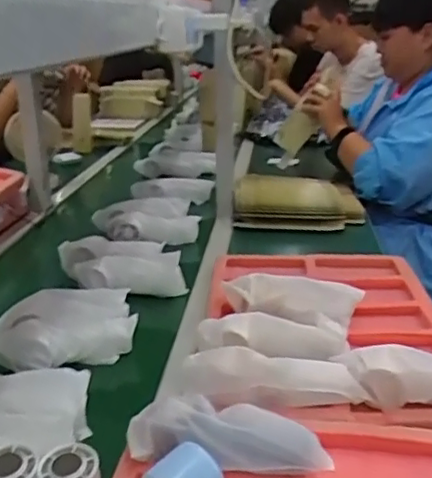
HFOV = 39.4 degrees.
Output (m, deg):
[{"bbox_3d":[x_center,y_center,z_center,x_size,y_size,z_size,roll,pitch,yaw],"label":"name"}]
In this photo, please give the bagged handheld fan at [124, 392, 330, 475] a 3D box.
[{"bbox_3d":[0.009,0.187,0.574,0.186,0.049,0.061,4,21,6],"label":"bagged handheld fan"}]

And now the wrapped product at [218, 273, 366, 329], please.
[{"bbox_3d":[0.104,0.088,0.848,0.194,0.058,0.058,5,21,10],"label":"wrapped product"}]

